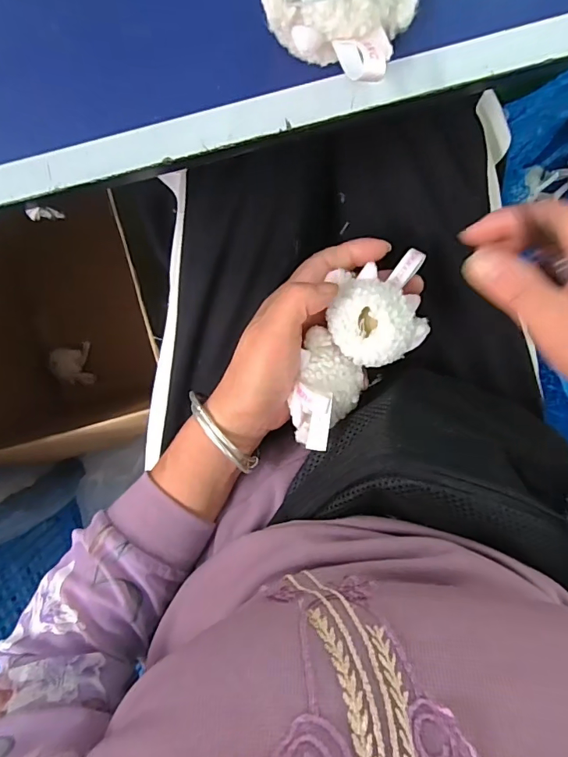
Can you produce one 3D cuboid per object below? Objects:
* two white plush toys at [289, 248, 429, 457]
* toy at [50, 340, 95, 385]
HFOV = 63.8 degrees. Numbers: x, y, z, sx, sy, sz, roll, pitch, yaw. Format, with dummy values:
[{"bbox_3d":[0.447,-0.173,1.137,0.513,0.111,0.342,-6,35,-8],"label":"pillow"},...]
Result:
[{"bbox_3d":[0.048,-0.020,0.291,0.062,0.037,0.139,31,90,-3],"label":"two white plush toys"},{"bbox_3d":[-0.364,-0.029,0.792,0.046,0.082,0.075,9,98,0],"label":"toy"}]

